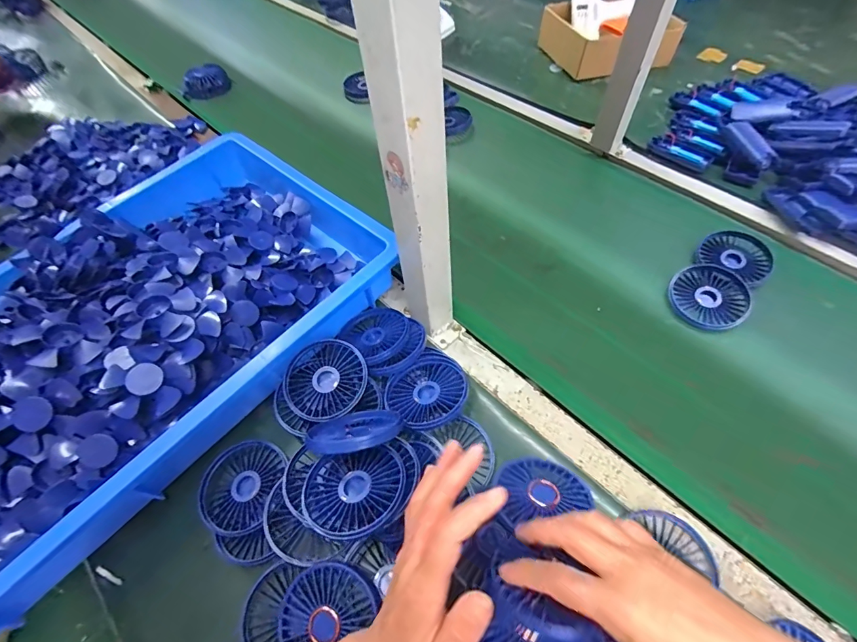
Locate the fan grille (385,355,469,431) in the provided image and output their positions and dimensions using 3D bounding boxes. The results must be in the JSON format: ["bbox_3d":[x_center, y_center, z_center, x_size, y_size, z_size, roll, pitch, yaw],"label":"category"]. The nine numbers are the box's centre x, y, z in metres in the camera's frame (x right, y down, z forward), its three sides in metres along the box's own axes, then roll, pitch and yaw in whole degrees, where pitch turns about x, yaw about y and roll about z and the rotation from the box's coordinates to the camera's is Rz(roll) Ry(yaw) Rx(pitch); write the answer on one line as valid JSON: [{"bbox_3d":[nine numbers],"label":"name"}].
[{"bbox_3d":[0.000,0.076,0.442,0.082,0.017,0.084,-10,47,11],"label":"fan grille"}]

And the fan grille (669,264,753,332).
[{"bbox_3d":[0.353,-0.030,0.519,0.095,0.016,0.087,-31,60,-16],"label":"fan grille"}]

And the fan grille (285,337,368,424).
[{"bbox_3d":[-0.111,0.066,0.456,0.086,0.026,0.086,35,65,23],"label":"fan grille"}]

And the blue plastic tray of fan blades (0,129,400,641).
[{"bbox_3d":[-0.364,0.027,0.481,0.371,0.129,0.587,37,65,24],"label":"blue plastic tray of fan blades"}]

